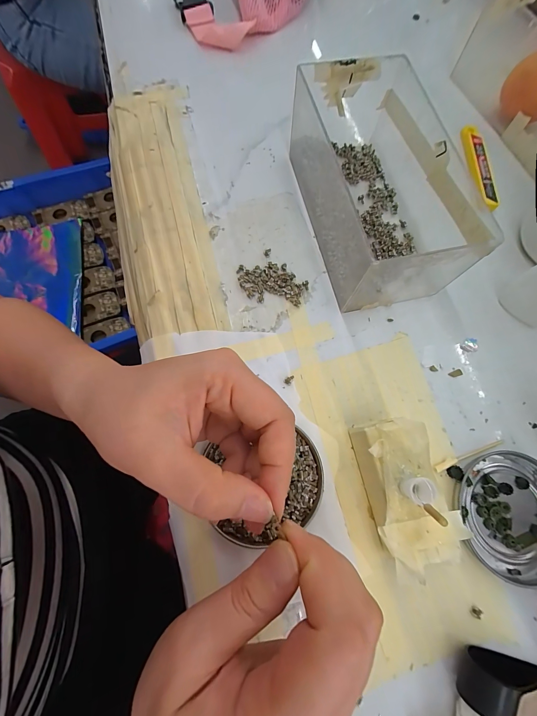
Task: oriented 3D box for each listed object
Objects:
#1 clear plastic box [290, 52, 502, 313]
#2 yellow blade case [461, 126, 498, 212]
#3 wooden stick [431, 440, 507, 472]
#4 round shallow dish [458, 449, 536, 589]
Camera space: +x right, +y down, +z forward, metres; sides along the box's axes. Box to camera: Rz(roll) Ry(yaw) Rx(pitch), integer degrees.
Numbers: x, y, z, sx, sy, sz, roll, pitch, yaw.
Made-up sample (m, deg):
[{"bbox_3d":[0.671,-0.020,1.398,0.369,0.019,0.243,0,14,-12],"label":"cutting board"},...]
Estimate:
[{"bbox_3d":[0.084,-0.135,0.239,0.099,0.070,0.175,-7,73,-5],"label":"clear plastic box"},{"bbox_3d":[0.205,-0.186,0.290,0.021,0.004,0.100,-2,73,-3],"label":"yellow blade case"},{"bbox_3d":[0.144,0.069,0.214,0.060,0.004,0.006,-18,74,-8],"label":"wooden stick"},{"bbox_3d":[0.167,0.105,0.201,0.073,0.008,0.075,1,73,-2],"label":"round shallow dish"}]

